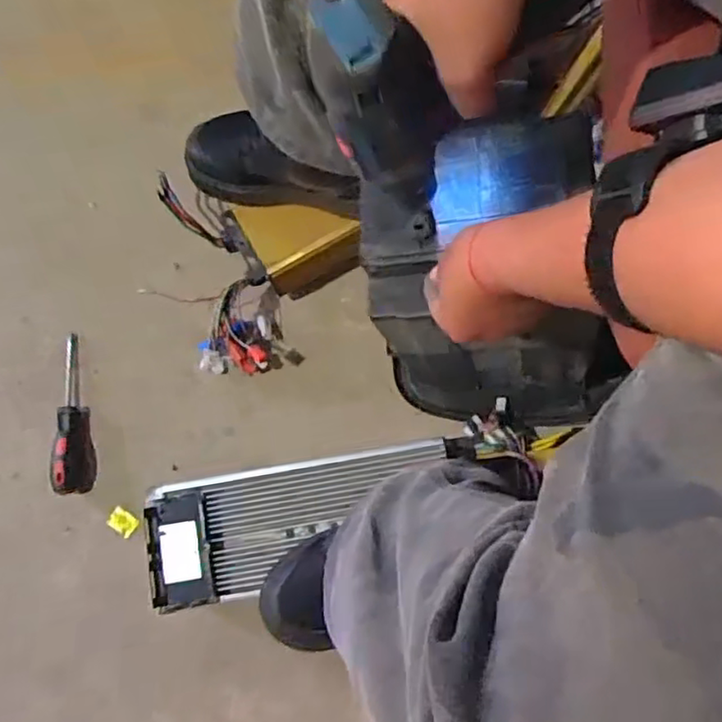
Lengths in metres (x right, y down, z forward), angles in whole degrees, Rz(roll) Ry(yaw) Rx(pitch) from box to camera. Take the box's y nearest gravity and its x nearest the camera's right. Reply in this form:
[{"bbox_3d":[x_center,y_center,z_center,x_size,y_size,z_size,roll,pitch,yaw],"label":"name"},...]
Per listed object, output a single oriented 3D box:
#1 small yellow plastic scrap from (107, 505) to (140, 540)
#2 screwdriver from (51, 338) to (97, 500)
[{"bbox_3d":[-0.287,0.193,0.775,0.034,0.005,0.025,32,82,7],"label":"small yellow plastic scrap"},{"bbox_3d":[-0.351,0.066,0.786,0.046,0.029,0.186,-4,79,1],"label":"screwdriver"}]

